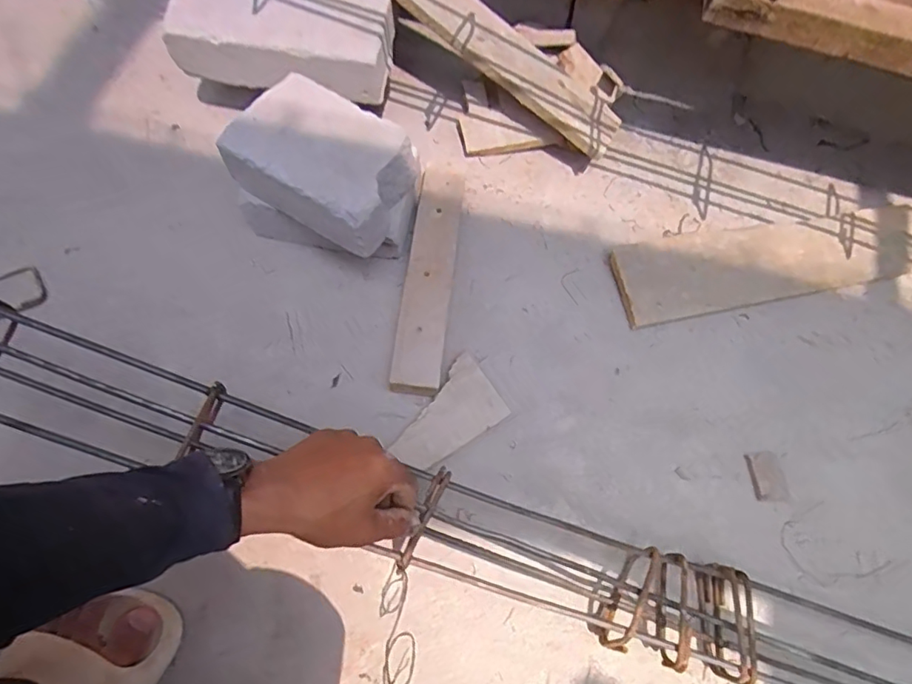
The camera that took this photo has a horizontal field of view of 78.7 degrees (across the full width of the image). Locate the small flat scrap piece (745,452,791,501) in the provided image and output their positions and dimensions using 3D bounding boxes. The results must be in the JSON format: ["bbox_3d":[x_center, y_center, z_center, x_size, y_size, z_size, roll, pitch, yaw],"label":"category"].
[{"bbox_3d":[0.359,0.155,0.640,0.039,0.004,0.055,-7,67,-6],"label":"small flat scrap piece"}]

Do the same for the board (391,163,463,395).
[{"bbox_3d":[-0.031,-0.085,0.682,0.056,0.018,0.299,9,70,-7],"label":"board"}]

